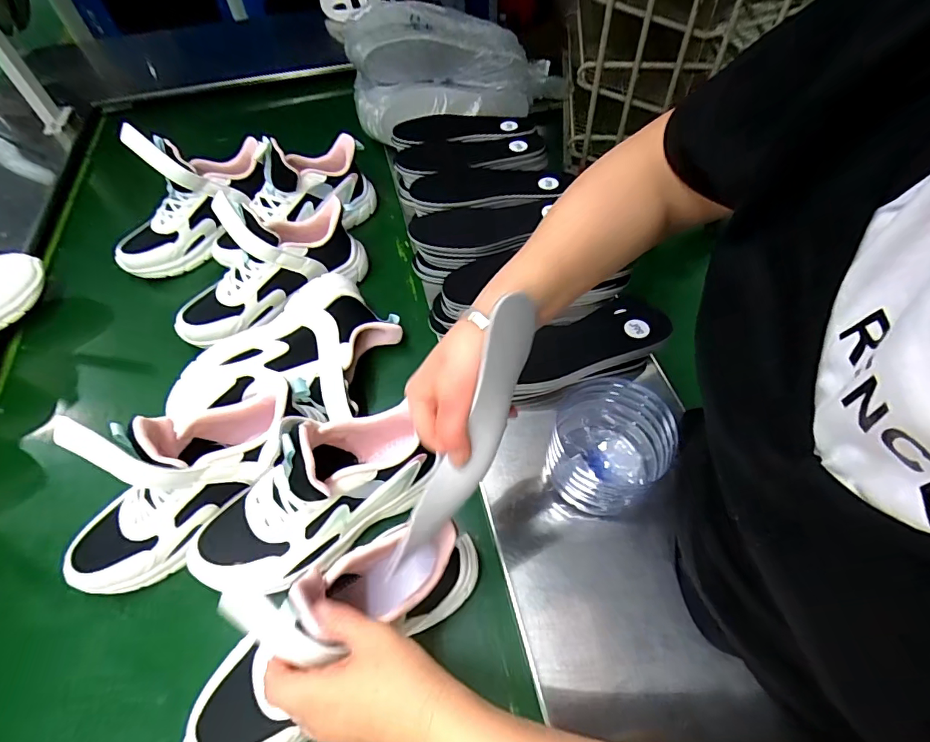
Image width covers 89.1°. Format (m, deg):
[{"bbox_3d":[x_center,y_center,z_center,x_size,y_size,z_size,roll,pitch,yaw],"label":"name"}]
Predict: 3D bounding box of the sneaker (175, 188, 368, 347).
[{"bbox_3d":[-0.257,-0.143,0.598,0.253,0.124,0.095,-33,60,-19],"label":"sneaker"}]

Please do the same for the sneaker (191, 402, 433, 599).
[{"bbox_3d":[-0.130,0.116,0.424,0.219,0.135,0.104,-23,58,-13],"label":"sneaker"}]

